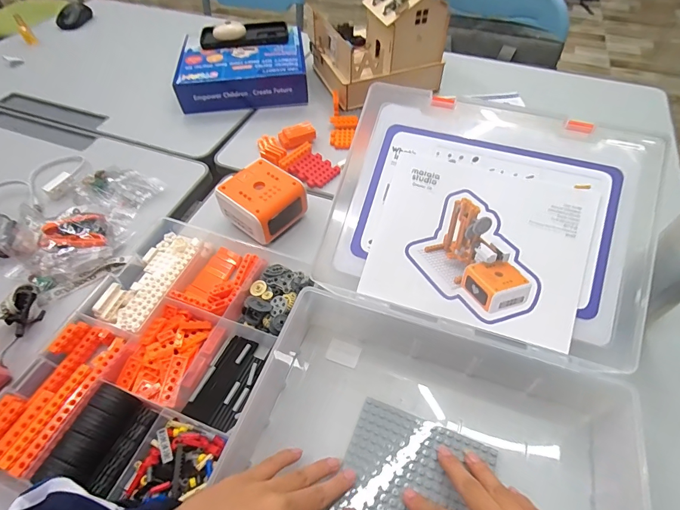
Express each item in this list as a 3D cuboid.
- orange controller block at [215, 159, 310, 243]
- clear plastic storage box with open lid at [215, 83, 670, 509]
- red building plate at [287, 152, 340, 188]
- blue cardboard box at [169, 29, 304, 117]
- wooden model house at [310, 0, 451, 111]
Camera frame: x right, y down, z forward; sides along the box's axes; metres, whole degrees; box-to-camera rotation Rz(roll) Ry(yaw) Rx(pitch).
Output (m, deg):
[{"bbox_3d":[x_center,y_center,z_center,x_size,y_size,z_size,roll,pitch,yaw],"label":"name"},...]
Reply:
[{"bbox_3d":[-0.104,-0.074,0.510,0.086,0.048,0.090,34,62,26],"label":"orange controller block"},{"bbox_3d":[0.111,0.070,0.347,0.314,0.170,0.447,15,55,15],"label":"clear plastic storage box with open lid"},{"bbox_3d":[-0.038,-0.130,0.586,0.056,0.005,0.060,41,61,8],"label":"red building plate"},{"bbox_3d":[-0.176,-0.338,0.715,0.225,0.069,0.158,-8,53,-2],"label":"blue cardboard box"},{"bbox_3d":[0.065,-0.392,0.676,0.201,0.143,0.160,-17,54,-9],"label":"wooden model house"}]

